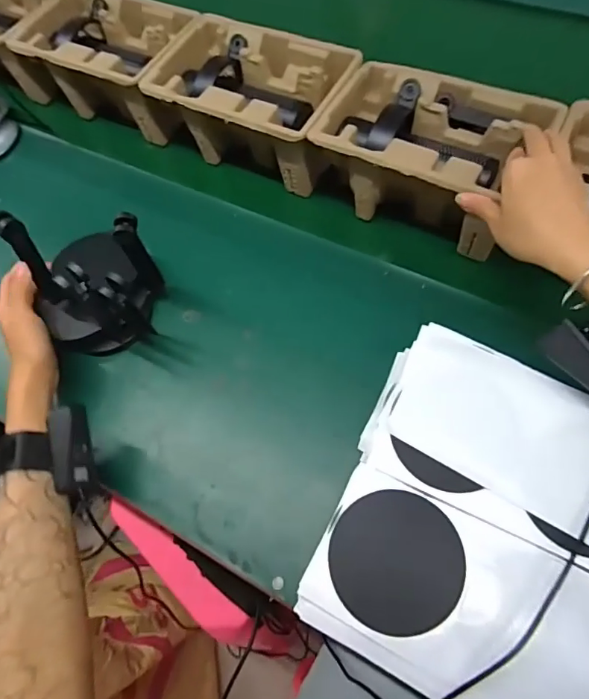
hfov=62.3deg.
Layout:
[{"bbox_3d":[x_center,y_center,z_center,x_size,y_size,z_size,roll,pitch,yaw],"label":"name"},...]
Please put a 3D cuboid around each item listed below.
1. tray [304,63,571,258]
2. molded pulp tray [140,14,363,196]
[{"bbox_3d":[0.140,-0.211,0.527,0.210,0.095,0.143,27,70,13],"label":"tray"},{"bbox_3d":[-0.049,-0.303,0.602,0.238,0.099,0.149,24,70,12],"label":"molded pulp tray"}]

